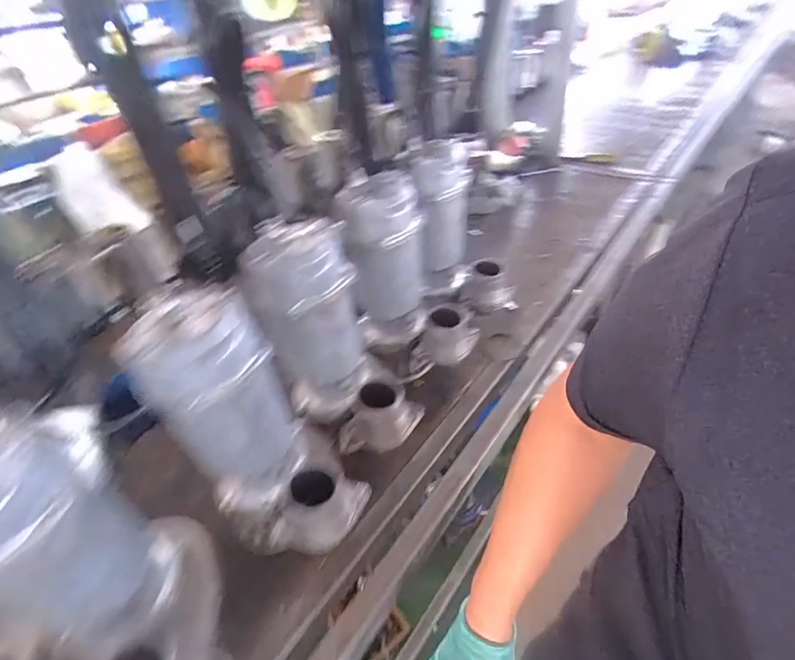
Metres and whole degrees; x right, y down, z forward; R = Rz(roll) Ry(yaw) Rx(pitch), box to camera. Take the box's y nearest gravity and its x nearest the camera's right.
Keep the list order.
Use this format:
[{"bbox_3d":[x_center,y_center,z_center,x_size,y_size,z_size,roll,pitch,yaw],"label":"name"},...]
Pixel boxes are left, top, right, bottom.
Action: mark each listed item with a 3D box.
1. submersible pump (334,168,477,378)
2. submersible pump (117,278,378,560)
[{"bbox_3d":[0.032,-0.079,0.733,0.211,0.349,0.127,4,44,13],"label":"submersible pump"},{"bbox_3d":[-0.173,0.124,0.515,0.160,0.318,0.229,-35,49,-27],"label":"submersible pump"}]

